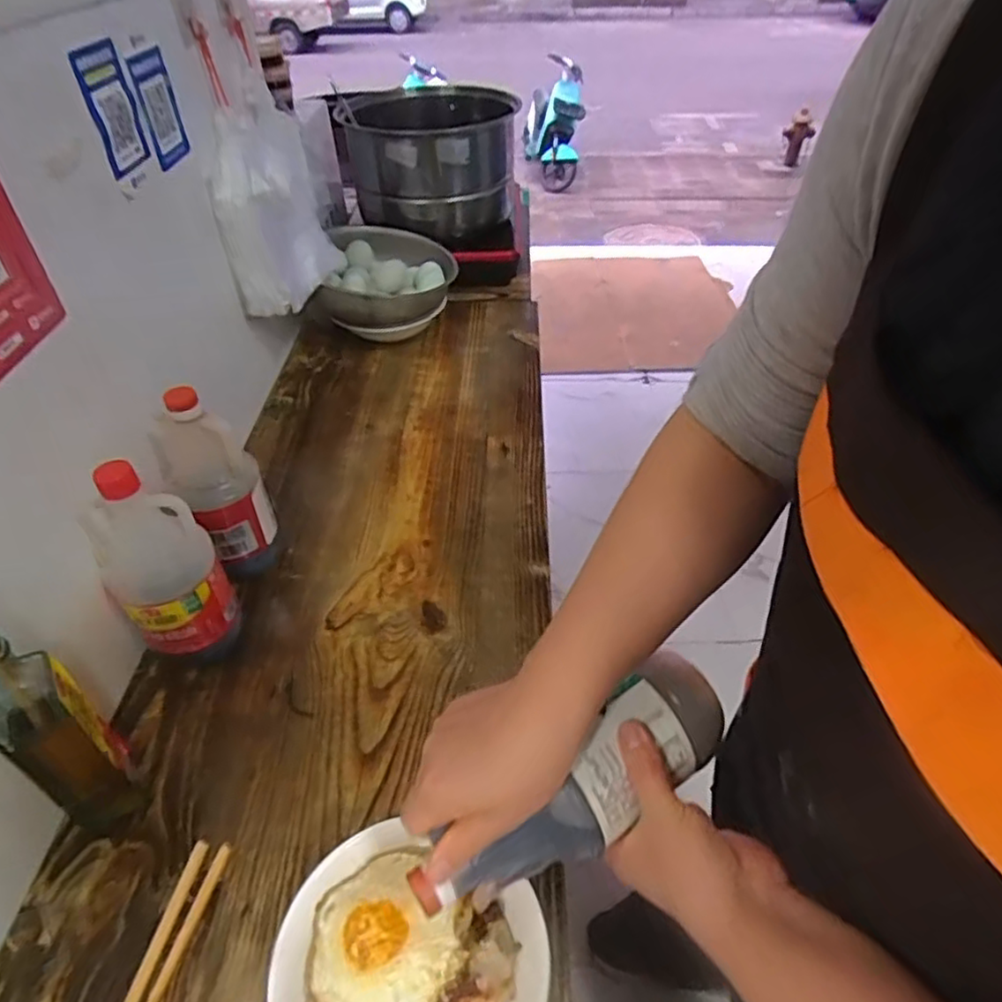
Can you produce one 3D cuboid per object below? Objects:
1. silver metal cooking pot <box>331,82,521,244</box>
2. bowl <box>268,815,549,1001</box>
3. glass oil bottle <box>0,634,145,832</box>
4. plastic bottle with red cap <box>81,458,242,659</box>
[{"bbox_3d":[-0.117,-0.574,1.119,0.272,0.165,0.253,0,44,0],"label":"silver metal cooking pot"},{"bbox_3d":[-0.058,0.293,0.402,0.157,0.067,0.143,0,44,0],"label":"bowl"},{"bbox_3d":[-0.301,0.159,0.452,0.046,0.204,0.050,-19,46,-18],"label":"glass oil bottle"},{"bbox_3d":[-0.283,0.061,0.558,0.081,0.206,0.069,-27,49,-25],"label":"plastic bottle with red cap"}]

